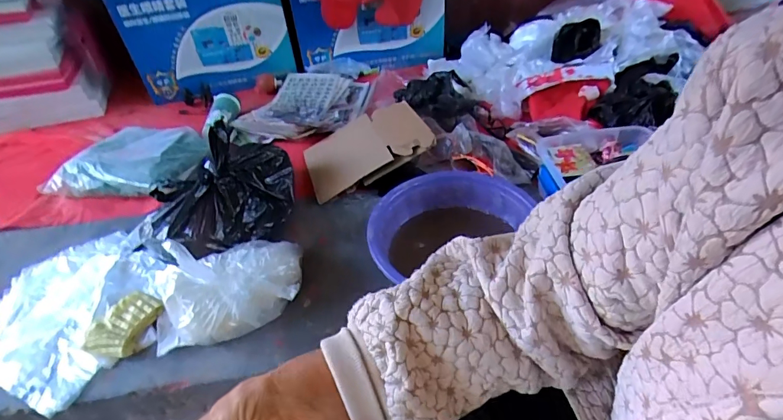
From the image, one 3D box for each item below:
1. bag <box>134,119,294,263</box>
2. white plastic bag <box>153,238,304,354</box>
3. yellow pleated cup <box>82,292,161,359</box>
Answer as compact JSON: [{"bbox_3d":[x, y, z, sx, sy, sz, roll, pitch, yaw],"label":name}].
[{"bbox_3d":[-0.323,-0.048,0.812,0.195,0.216,0.286,20,50,21],"label":"bag"},{"bbox_3d":[-0.256,0.125,0.674,0.257,0.148,0.131,-26,50,-20],"label":"white plastic bag"},{"bbox_3d":[-0.440,0.186,0.708,0.082,0.020,0.112,12,50,15],"label":"yellow pleated cup"}]

